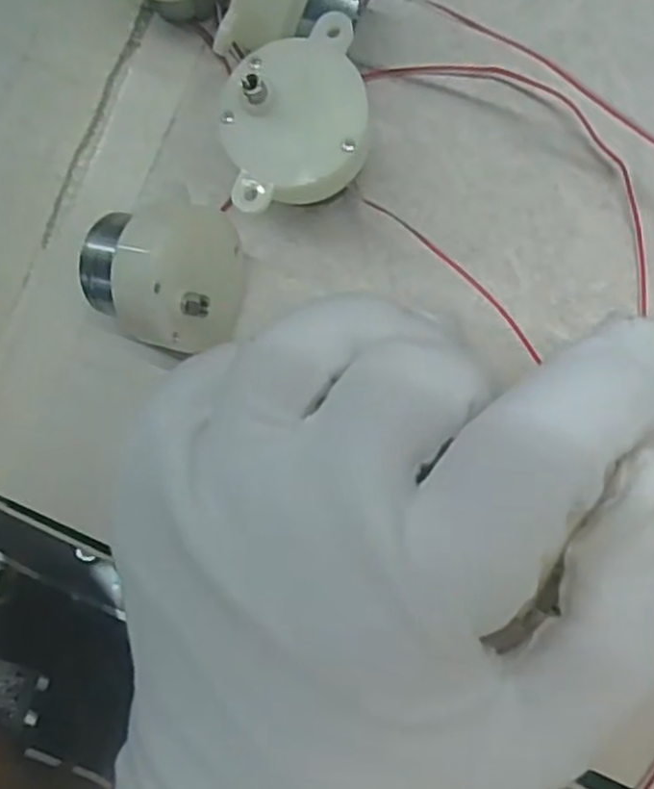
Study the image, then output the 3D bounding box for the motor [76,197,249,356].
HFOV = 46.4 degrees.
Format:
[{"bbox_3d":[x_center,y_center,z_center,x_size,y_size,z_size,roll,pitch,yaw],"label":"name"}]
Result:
[{"bbox_3d":[-0.038,-0.026,0.169,0.032,0.034,0.030,6,87,9],"label":"motor"}]

